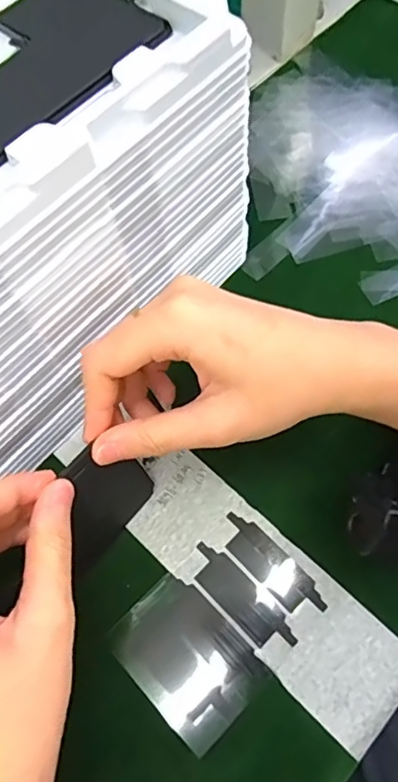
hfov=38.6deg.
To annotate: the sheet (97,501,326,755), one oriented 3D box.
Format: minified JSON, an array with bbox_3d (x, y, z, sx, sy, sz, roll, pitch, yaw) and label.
[{"bbox_3d":[0.010,0.105,0.260,0.087,0.004,0.063,-42,73,-16],"label":"sheet"}]

